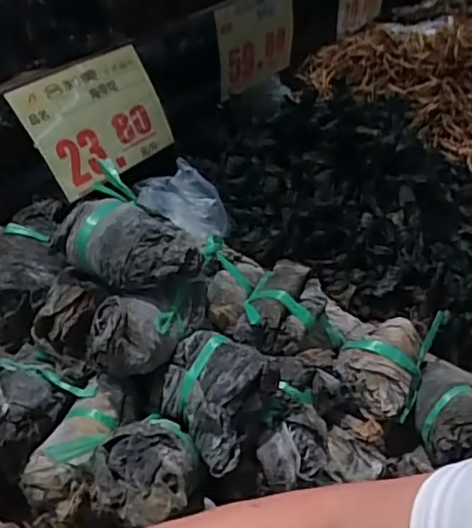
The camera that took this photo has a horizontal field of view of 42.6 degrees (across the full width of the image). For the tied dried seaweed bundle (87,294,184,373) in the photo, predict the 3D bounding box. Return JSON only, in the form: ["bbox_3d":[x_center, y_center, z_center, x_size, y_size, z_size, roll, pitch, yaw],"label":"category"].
[{"bbox_3d":[-0.093,0.064,0.533,0.082,0.056,0.052,-2,35,1],"label":"tied dried seaweed bundle"}]

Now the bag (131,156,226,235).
[{"bbox_3d":[-0.076,-0.089,0.787,0.125,0.092,0.037,12,37,20],"label":"bag"}]

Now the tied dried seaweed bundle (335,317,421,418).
[{"bbox_3d":[0.149,0.102,0.629,0.078,0.056,0.083,-2,35,1],"label":"tied dried seaweed bundle"}]

